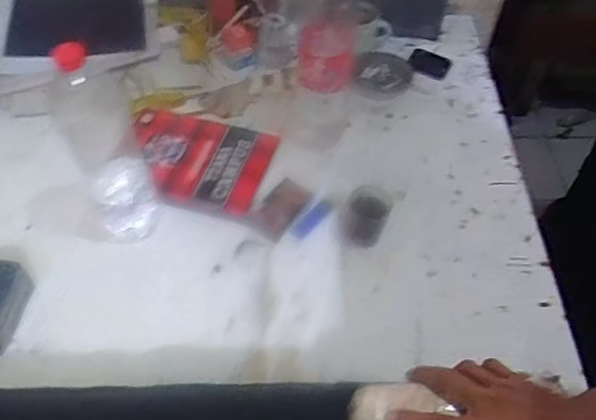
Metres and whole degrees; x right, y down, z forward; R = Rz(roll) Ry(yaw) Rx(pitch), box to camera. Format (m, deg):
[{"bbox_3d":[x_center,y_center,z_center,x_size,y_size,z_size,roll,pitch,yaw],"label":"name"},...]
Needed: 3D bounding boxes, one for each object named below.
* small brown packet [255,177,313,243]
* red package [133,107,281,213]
[{"bbox_3d":[-0.025,-0.003,0.829,0.051,0.004,0.088,35,77,10],"label":"small brown packet"},{"bbox_3d":[-0.164,-0.089,0.886,0.238,0.032,0.187,13,53,8],"label":"red package"}]

